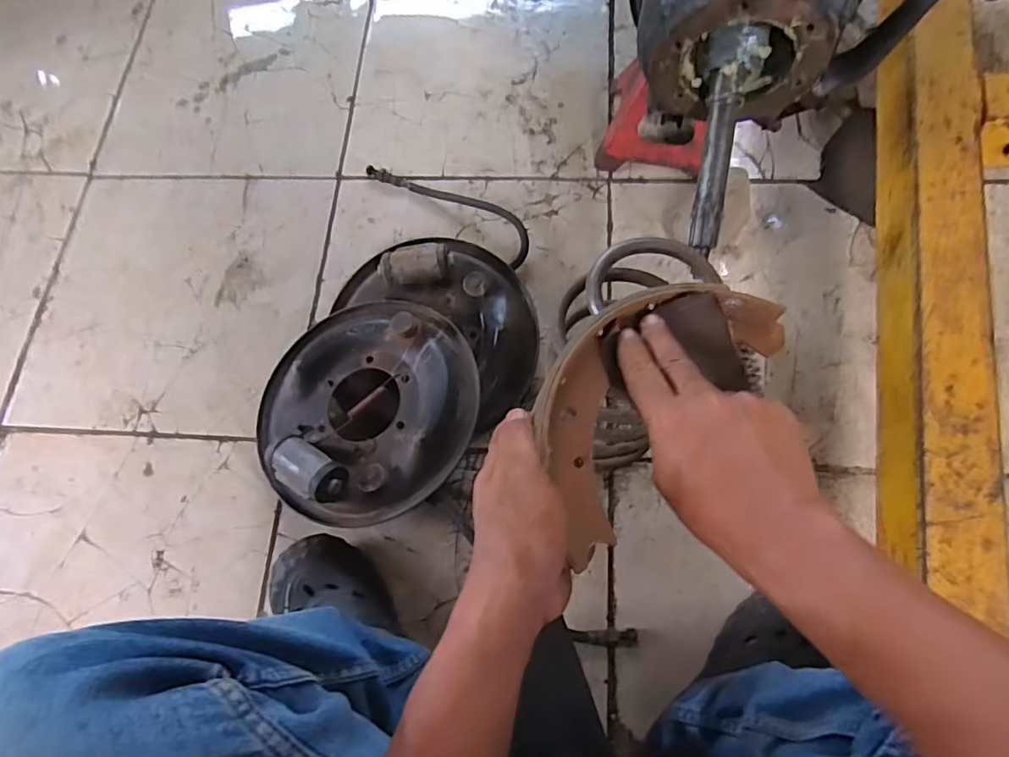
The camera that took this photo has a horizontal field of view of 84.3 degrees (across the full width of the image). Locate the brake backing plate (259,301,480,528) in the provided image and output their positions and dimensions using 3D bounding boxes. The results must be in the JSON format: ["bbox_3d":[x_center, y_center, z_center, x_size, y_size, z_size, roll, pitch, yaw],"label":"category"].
[{"bbox_3d":[-0.163,0.024,0.659,0.261,0.076,0.275,-1,72,4],"label":"brake backing plate"}]

